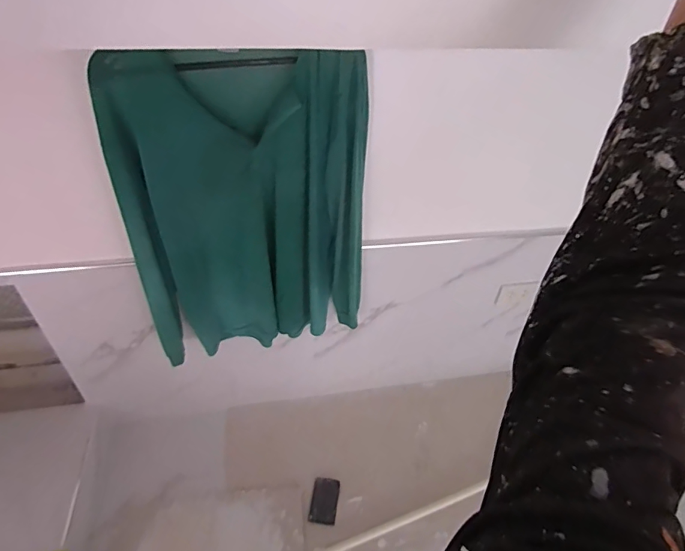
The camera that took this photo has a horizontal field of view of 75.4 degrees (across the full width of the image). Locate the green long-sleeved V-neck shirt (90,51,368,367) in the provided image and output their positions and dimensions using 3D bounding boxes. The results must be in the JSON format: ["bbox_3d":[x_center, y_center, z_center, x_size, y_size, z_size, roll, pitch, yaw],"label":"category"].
[{"bbox_3d":[-0.182,-0.096,0.889,0.449,0.634,0.043,-6,41,-10],"label":"green long-sleeved V-neck shirt"}]

